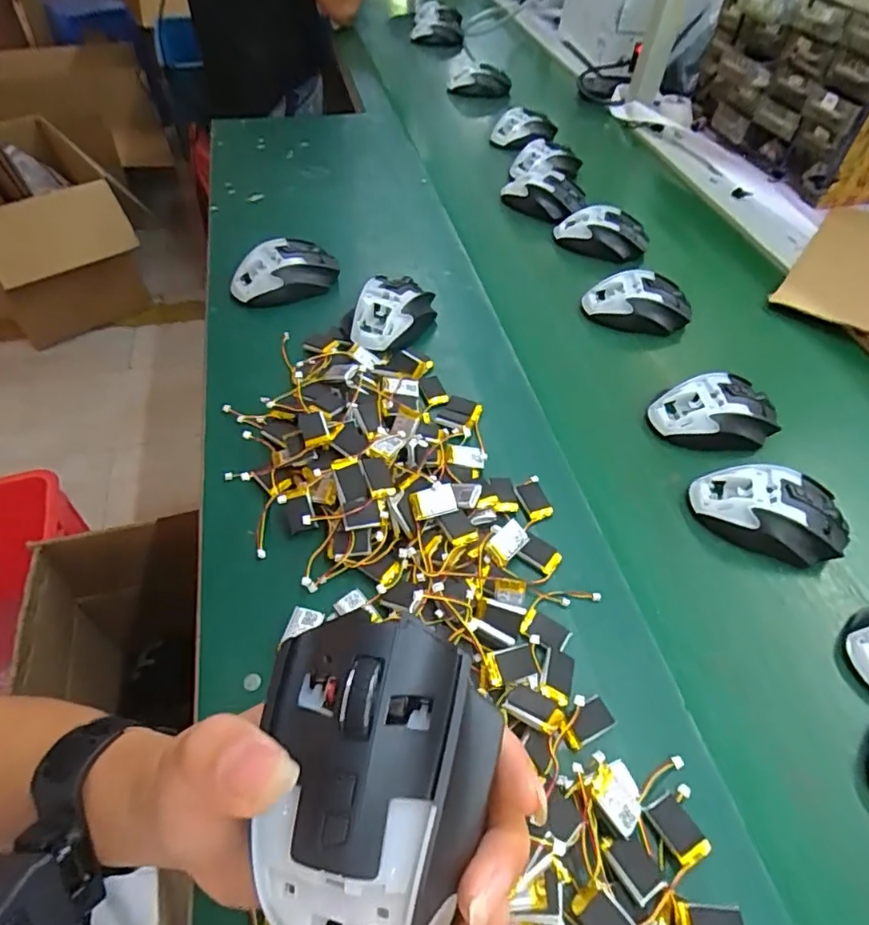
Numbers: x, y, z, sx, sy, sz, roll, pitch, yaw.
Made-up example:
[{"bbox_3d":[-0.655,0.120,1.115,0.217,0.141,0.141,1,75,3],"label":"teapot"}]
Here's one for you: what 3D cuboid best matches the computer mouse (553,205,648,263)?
[{"bbox_3d":[0.210,-0.288,0.703,0.111,0.045,0.047,20,52,12],"label":"computer mouse"}]

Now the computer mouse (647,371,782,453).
[{"bbox_3d":[0.258,-0.045,0.515,0.111,0.045,0.068,-5,52,-8],"label":"computer mouse"}]

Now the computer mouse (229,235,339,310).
[{"bbox_3d":[-0.162,-0.207,0.608,0.115,0.044,0.071,-8,52,-11],"label":"computer mouse"}]

